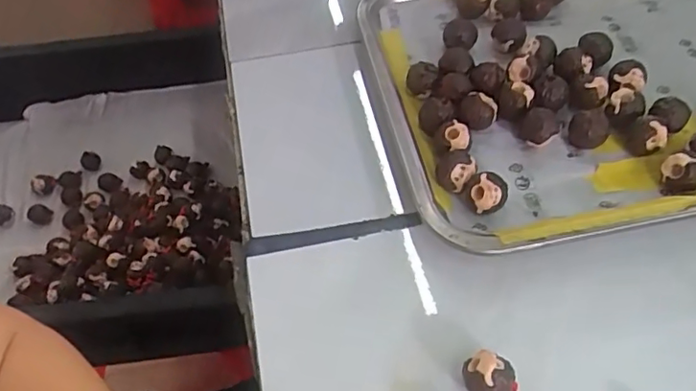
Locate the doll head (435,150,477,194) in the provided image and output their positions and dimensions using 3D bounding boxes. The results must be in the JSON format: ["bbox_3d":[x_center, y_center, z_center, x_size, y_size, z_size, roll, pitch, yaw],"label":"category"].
[{"bbox_3d":[0.069,-0.016,0.380,0.025,0.021,0.022,4,54,6],"label":"doll head"}]

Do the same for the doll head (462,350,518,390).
[{"bbox_3d":[0.072,0.093,0.301,0.023,0.027,0.025,-1,54,2],"label":"doll head"}]

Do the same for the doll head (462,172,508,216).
[{"bbox_3d":[0.087,-0.002,0.368,0.023,0.023,0.020,-13,54,-6],"label":"doll head"}]

